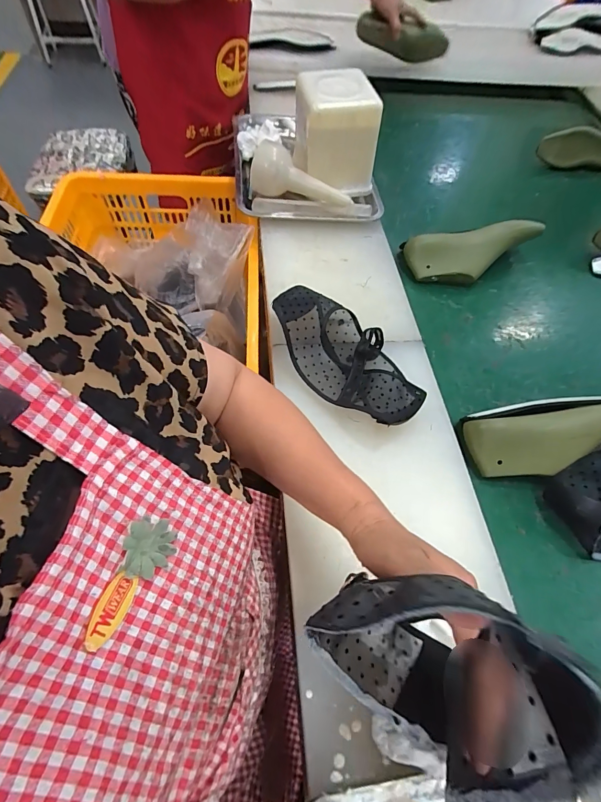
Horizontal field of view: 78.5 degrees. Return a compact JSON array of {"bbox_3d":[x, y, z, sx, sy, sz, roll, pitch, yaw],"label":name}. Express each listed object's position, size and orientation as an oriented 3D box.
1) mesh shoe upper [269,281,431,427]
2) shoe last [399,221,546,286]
[{"bbox_3d":[0.063,-0.068,0.531,0.126,0.061,0.252,-30,65,-20],"label":"mesh shoe upper"},{"bbox_3d":[0.343,-0.297,0.730,0.253,0.063,0.092,-14,60,3],"label":"shoe last"}]

